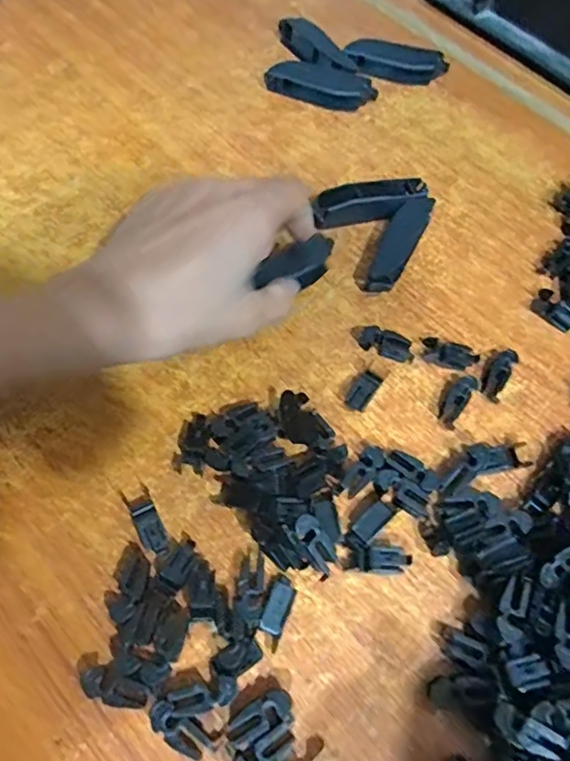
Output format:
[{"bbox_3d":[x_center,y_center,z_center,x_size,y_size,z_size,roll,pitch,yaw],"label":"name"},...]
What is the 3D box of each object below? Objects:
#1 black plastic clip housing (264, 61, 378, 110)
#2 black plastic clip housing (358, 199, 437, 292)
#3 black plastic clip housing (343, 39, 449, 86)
[{"bbox_3d":[0.025,-0.200,0.383,0.072,0.014,0.022,16,63,4],"label":"black plastic clip housing"},{"bbox_3d":[0.066,-0.080,0.331,0.019,0.019,0.074,28,64,11],"label":"black plastic clip housing"},{"bbox_3d":[0.078,-0.223,0.401,0.070,0.016,0.017,7,63,0],"label":"black plastic clip housing"}]

